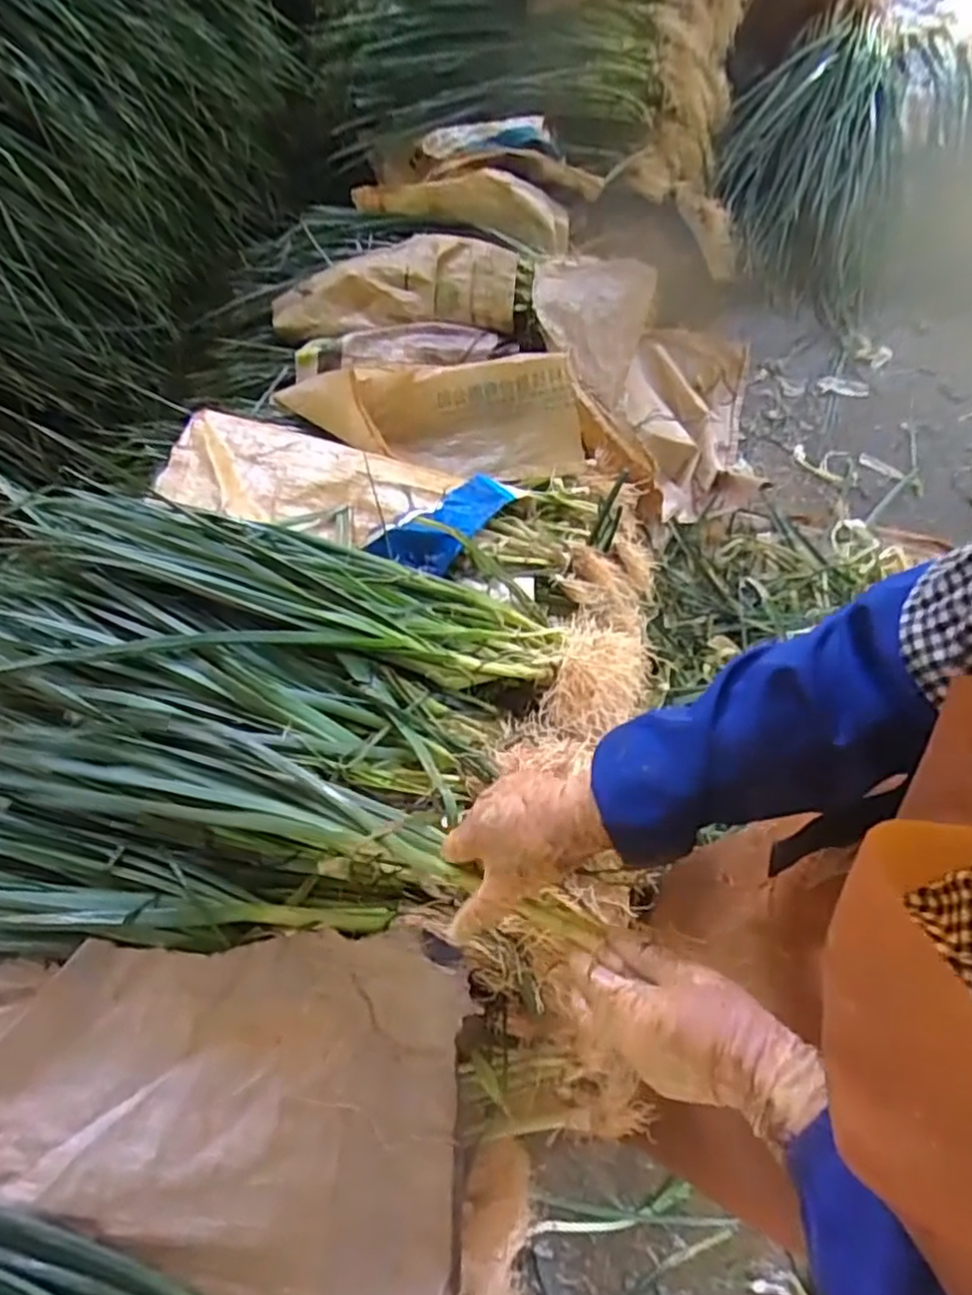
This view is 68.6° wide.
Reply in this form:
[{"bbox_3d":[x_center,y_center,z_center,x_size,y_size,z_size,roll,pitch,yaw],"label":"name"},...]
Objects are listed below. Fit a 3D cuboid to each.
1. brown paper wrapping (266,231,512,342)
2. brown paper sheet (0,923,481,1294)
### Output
[{"bbox_3d":[-0.168,-0.641,1.301,0.443,0.109,0.179,-7,70,-5],"label":"brown paper wrapping"},{"bbox_3d":[-0.236,0.385,0.638,0.530,0.070,0.366,25,89,2],"label":"brown paper sheet"}]

